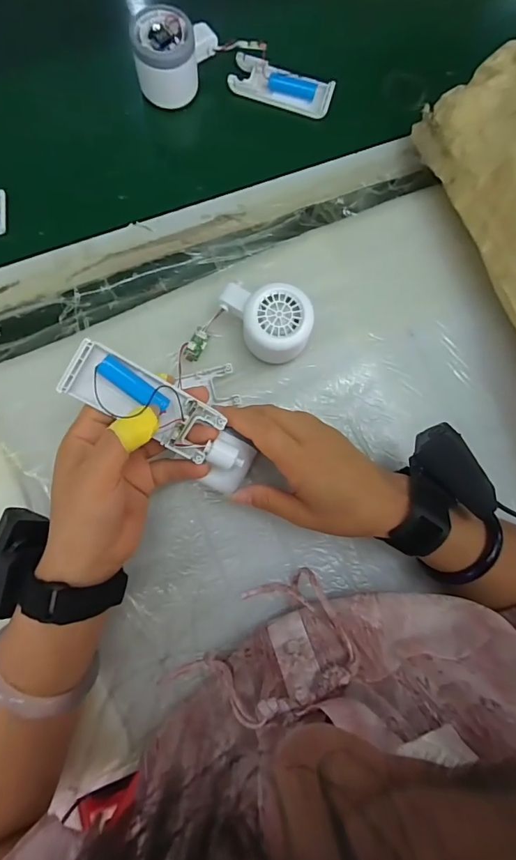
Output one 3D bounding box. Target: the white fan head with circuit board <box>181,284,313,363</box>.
[{"bbox_3d":[-0.007,-0.091,0.351,0.102,0.052,0.058,7,82,-3],"label":"white fan head with circuit board"}]

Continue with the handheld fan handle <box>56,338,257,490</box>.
[{"bbox_3d":[-0.060,-0.006,0.277,0.140,0.027,0.043,36,81,-20],"label":"handheld fan handle"}]

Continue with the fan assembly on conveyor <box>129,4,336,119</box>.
[{"bbox_3d":[-0.020,-0.360,0.398,0.190,0.055,0.055,1,82,-4],"label":"fan assembly on conveyor"}]

